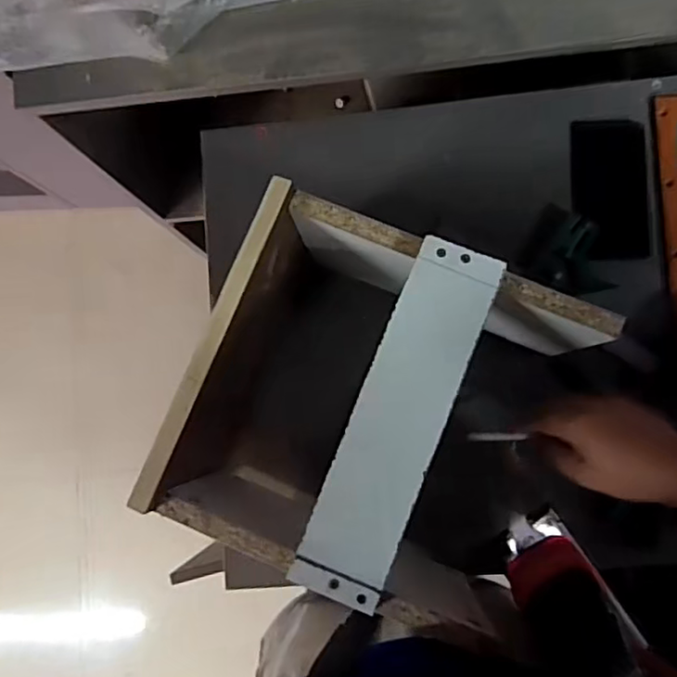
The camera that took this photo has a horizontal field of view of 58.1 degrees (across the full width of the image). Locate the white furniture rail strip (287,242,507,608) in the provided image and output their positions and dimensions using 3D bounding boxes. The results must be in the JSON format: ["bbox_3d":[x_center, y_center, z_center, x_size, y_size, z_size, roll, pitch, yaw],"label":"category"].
[{"bbox_3d":[0.049,0.064,0.488,0.072,0.008,0.292,22,86,6],"label":"white furniture rail strip"}]

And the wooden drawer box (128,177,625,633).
[{"bbox_3d":[0.043,0.072,0.604,0.307,0.245,0.289,22,86,7],"label":"wooden drawer box"}]

